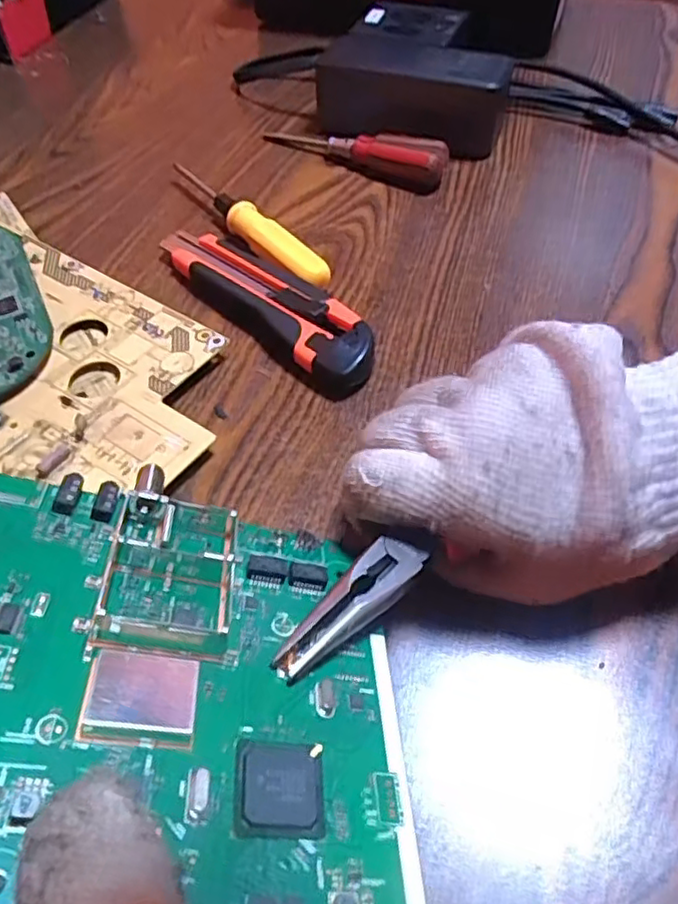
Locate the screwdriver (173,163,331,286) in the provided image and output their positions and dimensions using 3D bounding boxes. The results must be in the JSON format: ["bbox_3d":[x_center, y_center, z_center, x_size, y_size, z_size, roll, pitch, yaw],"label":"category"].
[{"bbox_3d":[-0.058,-0.138,0.392,0.019,0.019,0.157,-31,57,-23],"label":"screwdriver"}]

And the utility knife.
[{"bbox_3d":[-0.040,-0.084,0.348,0.038,0.019,0.156,-35,58,-25],"label":"utility knife"}]

